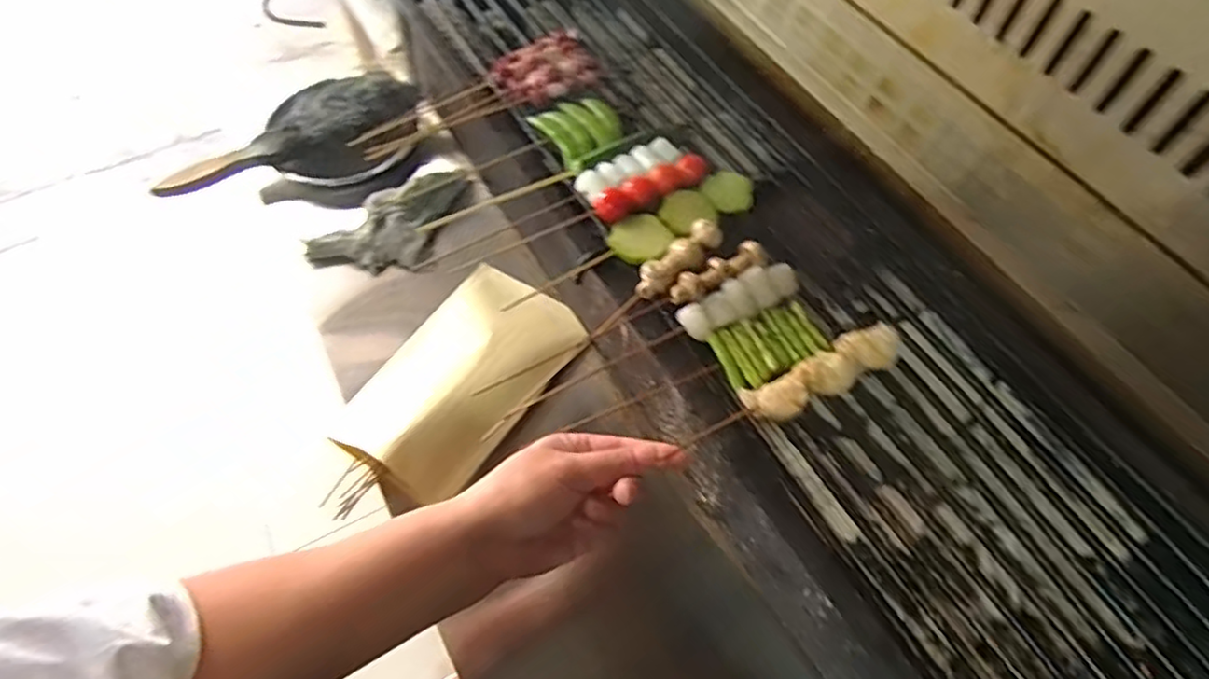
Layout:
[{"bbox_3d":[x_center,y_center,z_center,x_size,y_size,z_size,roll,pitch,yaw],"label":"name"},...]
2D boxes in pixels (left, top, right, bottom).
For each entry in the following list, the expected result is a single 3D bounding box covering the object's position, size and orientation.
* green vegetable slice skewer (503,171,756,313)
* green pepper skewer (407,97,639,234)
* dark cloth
[{"bbox_3d":[0.029,-0.078,0.528,0.225,0.017,0.045,-34,65,-19],"label":"green vegetable slice skewer"},{"bbox_3d":[-0.071,-0.154,0.576,0.206,0.023,0.089,-30,64,-17],"label":"green pepper skewer"},{"bbox_3d":[-0.223,-0.117,0.724,0.189,0.053,0.090,-28,63,-16],"label":"dark cloth"}]

